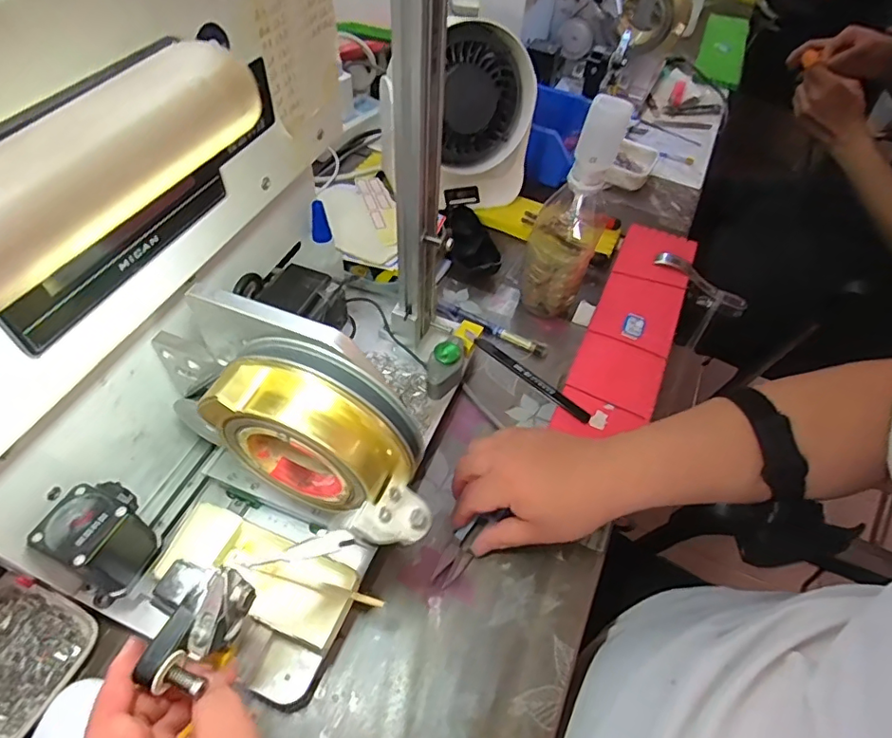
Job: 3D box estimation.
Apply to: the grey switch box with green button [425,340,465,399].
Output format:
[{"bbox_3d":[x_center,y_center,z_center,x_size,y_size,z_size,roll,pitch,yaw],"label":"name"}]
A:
[{"bbox_3d":[0.001,-0.005,0.491,0.029,0.042,0.055,33,57,18],"label":"grey switch box with green button"}]

